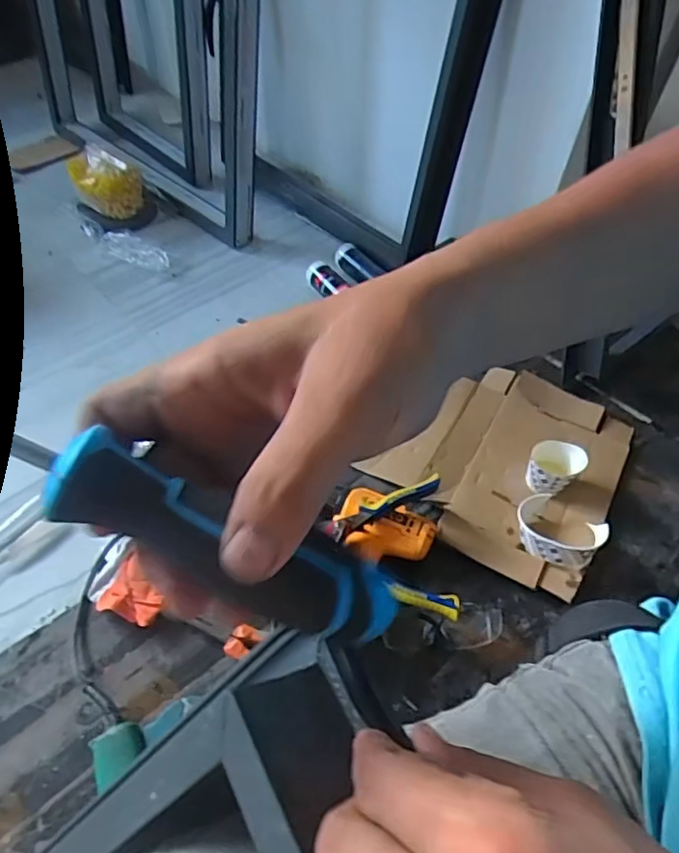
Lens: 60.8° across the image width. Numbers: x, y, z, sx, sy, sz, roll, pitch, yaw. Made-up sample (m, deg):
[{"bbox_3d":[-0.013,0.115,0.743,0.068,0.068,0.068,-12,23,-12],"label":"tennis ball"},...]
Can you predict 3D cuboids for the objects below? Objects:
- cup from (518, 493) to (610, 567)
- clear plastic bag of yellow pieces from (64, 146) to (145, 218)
[{"bbox_3d":[0.274,0.131,0.730,0.103,0.046,0.088,36,59,23],"label":"cup"},{"bbox_3d":[-0.453,-0.472,1.136,0.119,0.104,0.117,-23,56,-19],"label":"clear plastic bag of yellow pieces"}]

